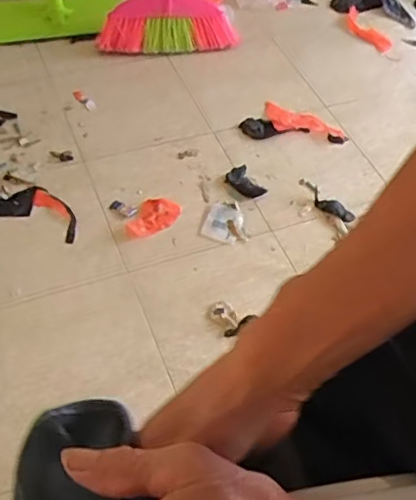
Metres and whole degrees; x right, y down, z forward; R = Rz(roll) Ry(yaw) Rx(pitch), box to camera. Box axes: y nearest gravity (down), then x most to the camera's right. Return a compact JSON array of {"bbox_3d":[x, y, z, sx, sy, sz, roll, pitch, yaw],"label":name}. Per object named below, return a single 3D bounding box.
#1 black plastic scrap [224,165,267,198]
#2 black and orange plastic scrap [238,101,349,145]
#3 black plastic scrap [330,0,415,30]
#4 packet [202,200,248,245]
[{"bbox_3d":[0.075,-0.141,1.168,0.060,0.009,0.089,-27,61,-23],"label":"black plastic scrap"},{"bbox_3d":[0.196,-0.293,1.295,0.242,0.025,0.127,3,53,-3],"label":"black and orange plastic scrap"},{"bbox_3d":[0.485,-0.714,1.635,0.242,0.026,0.164,15,54,5],"label":"black plastic scrap"},{"bbox_3d":[0.039,-0.059,1.103,0.085,0.010,0.096,15,54,6],"label":"packet"}]

